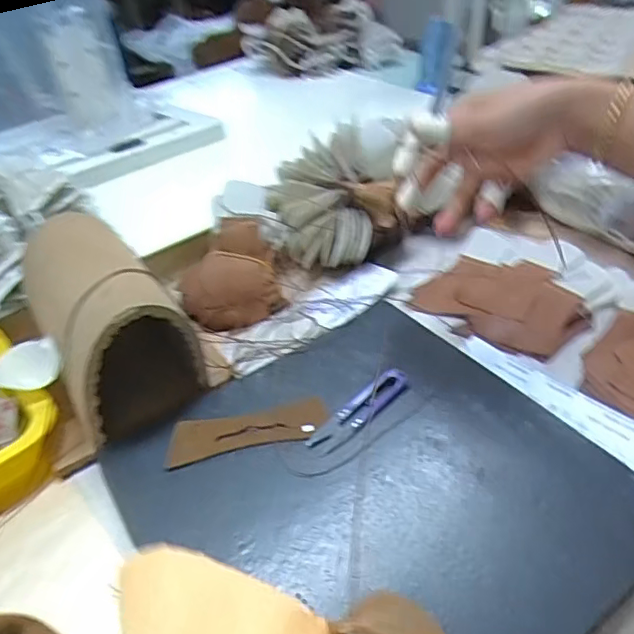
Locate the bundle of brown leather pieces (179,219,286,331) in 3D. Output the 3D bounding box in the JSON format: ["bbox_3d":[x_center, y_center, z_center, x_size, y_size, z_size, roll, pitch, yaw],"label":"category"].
[{"bbox_3d":[-0.092,-0.045,0.589,0.099,0.069,0.090,-7,40,-3],"label":"bundle of brown leather pieces"}]

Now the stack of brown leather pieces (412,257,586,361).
[{"bbox_3d":[0.186,-0.016,0.571,0.119,0.017,0.146,-30,47,-28],"label":"stack of brown leather pieces"}]

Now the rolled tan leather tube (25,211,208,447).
[{"bbox_3d":[-0.181,-0.004,0.500,0.109,0.113,0.175,-24,44,-22],"label":"rolled tan leather tube"}]

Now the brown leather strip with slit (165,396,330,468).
[{"bbox_3d":[-0.054,0.090,0.455,0.126,0.004,0.038,-9,40,-6],"label":"brown leather strip with slit"}]

